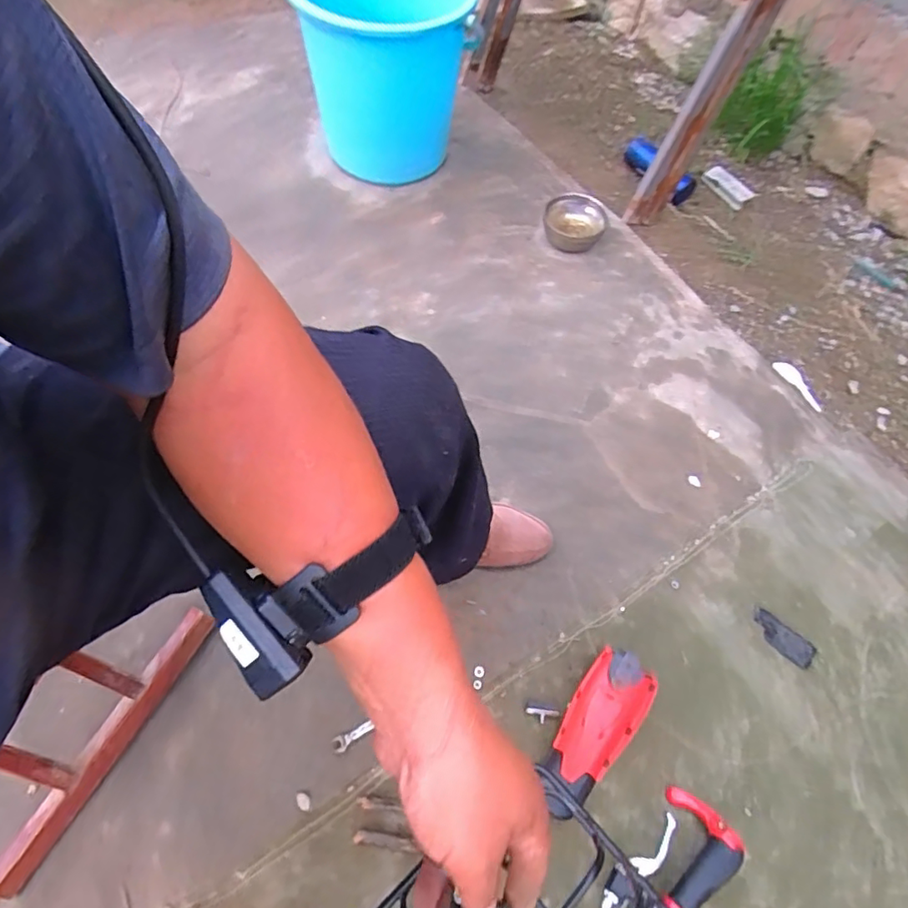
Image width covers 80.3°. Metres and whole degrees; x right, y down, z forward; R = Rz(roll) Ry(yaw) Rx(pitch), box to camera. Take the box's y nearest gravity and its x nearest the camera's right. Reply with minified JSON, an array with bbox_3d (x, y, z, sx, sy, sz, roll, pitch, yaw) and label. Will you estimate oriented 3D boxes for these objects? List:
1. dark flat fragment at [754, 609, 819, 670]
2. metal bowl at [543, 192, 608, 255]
[{"bbox_3d":[0.454,0.255,0.744,0.086,0.004,0.039,38,64,14],"label":"dark flat fragment"},{"bbox_3d":[0.247,-0.471,1.100,0.121,0.067,0.120,3,61,-5],"label":"metal bowl"}]

